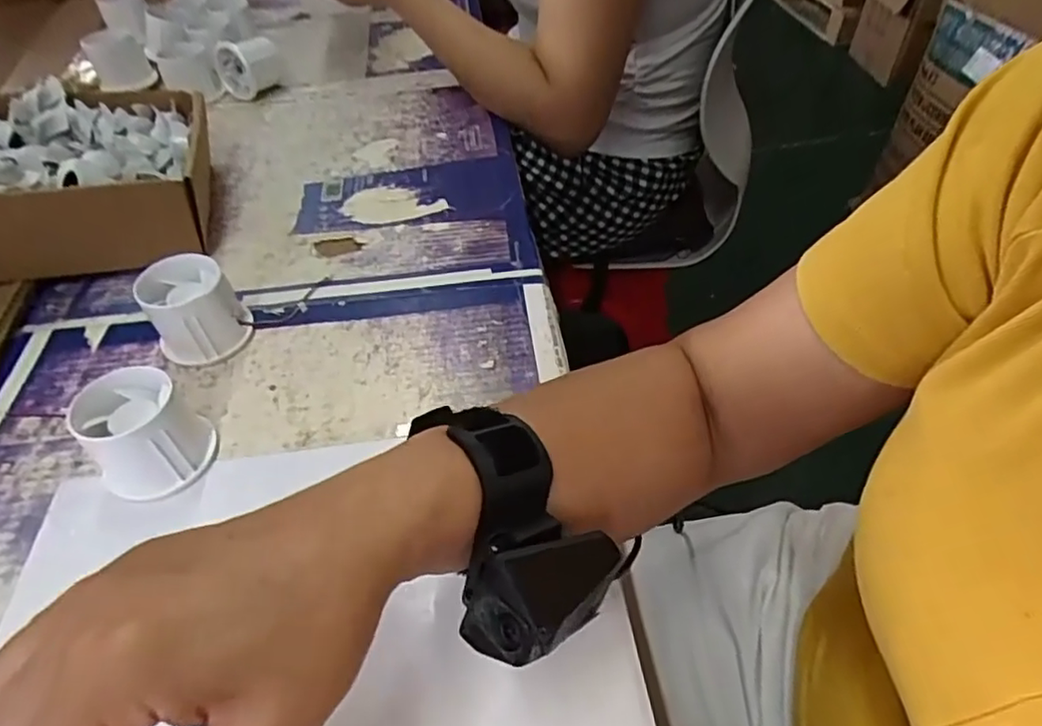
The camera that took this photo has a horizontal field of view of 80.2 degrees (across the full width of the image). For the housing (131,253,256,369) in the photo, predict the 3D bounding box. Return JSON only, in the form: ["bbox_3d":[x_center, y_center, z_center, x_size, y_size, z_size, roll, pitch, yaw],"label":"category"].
[{"bbox_3d":[-0.210,-0.034,0.399,0.053,0.053,0.049,-31,53,-23],"label":"housing"}]

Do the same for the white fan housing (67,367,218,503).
[{"bbox_3d":[-0.203,0.038,0.333,0.054,0.050,0.055,-2,48,2],"label":"white fan housing"}]

